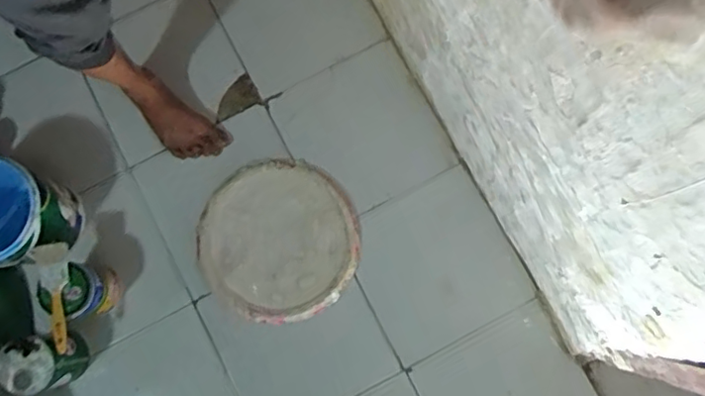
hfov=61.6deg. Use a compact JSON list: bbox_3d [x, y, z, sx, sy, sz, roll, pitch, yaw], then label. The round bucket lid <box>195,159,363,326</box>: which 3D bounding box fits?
[{"bbox_3d":[-0.143,0.082,1.158,0.303,0.025,0.304,0,80,2],"label":"round bucket lid"}]

